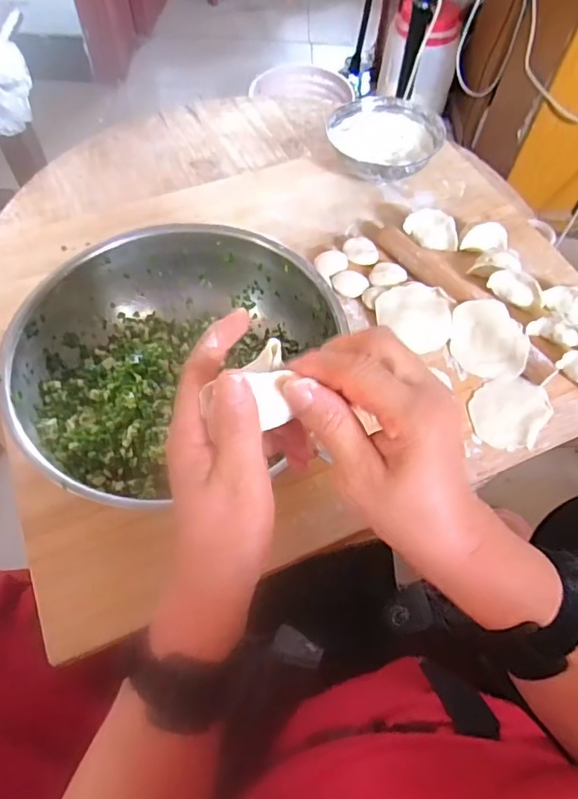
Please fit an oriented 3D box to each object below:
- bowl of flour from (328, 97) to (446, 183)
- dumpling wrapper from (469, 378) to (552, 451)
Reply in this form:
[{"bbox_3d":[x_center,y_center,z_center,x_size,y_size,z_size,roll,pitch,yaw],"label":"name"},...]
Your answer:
[{"bbox_3d":[0.118,-0.329,0.679,0.144,0.052,0.132,1,61,-2],"label":"bowl of flour"},{"bbox_3d":[0.213,0.011,0.510,0.066,0.006,0.083,33,65,15],"label":"dumpling wrapper"}]

